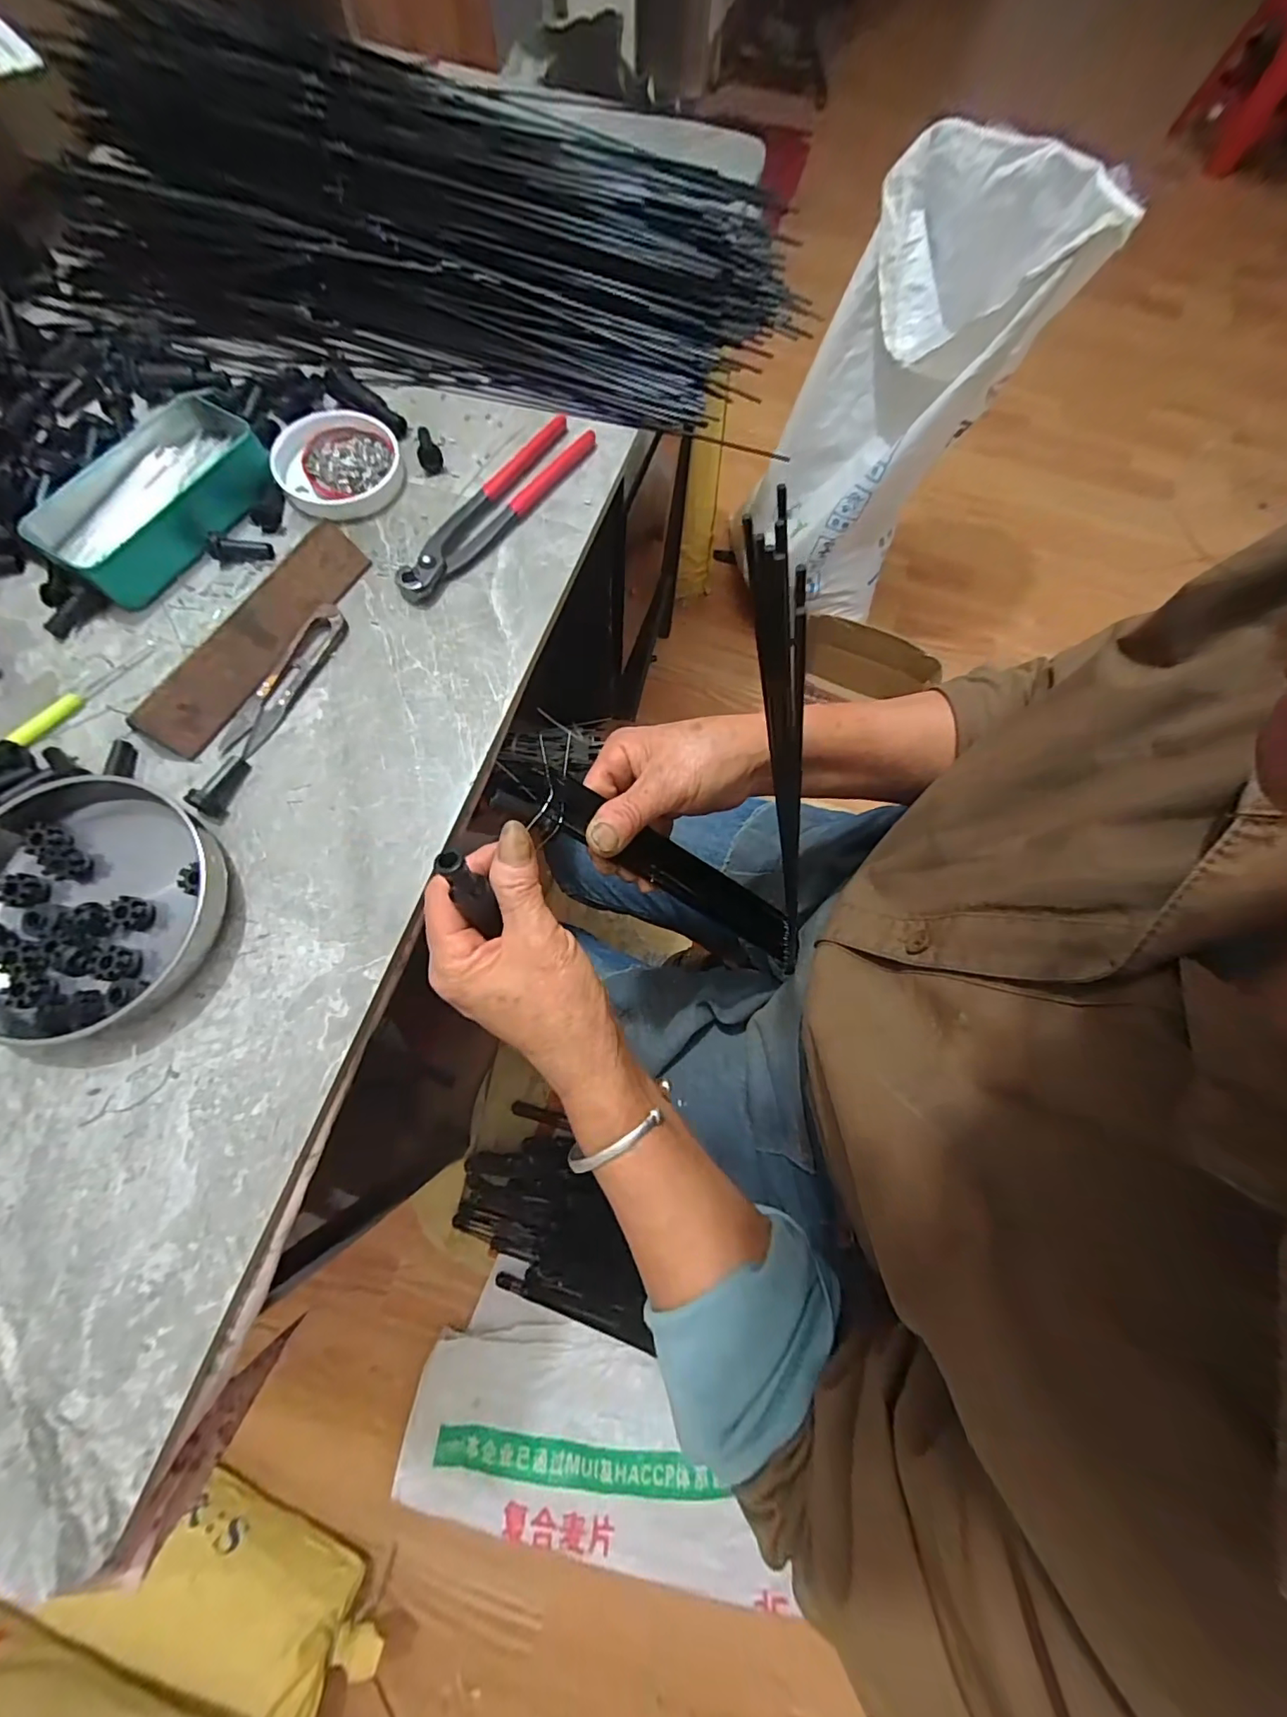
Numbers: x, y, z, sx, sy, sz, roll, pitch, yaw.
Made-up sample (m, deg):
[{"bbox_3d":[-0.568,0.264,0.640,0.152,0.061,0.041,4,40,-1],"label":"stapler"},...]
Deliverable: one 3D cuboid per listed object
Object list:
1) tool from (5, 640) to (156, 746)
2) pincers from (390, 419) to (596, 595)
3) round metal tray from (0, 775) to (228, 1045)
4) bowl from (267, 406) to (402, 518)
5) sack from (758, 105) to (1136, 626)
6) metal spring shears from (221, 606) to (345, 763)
[{"bbox_3d":[-0.356,-0.109,0.346,0.012,0.012,0.097,29,75,8],"label":"tool"},{"bbox_3d":[-0.103,-0.259,0.397,0.035,0.016,0.195,31,75,8],"label":"pincers"},{"bbox_3d":[-0.314,0.025,0.297,0.143,0.031,0.136,0,73,-1],"label":"round metal tray"},{"bbox_3d":[-0.229,-0.295,0.409,0.089,0.015,0.089,0,73,-1],"label":"bowl"},{"bbox_3d":[0.415,-0.748,0.932,0.328,0.644,0.285,31,43,8],"label":"sack"},{"bbox_3d":[-0.231,-0.116,0.353,0.023,0.011,0.114,26,74,7],"label":"metal spring shears"}]

